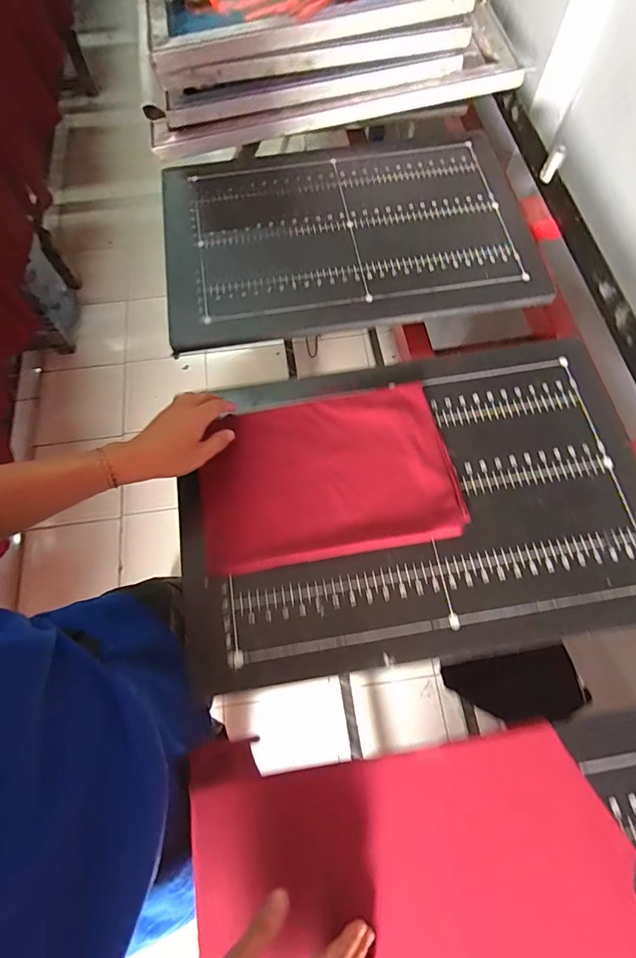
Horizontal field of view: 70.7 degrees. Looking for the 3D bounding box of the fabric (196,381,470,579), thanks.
[{"bbox_3d":[0.010,-0.007,0.582,0.319,0.016,0.216,-10,68,-4],"label":"fabric"}]

